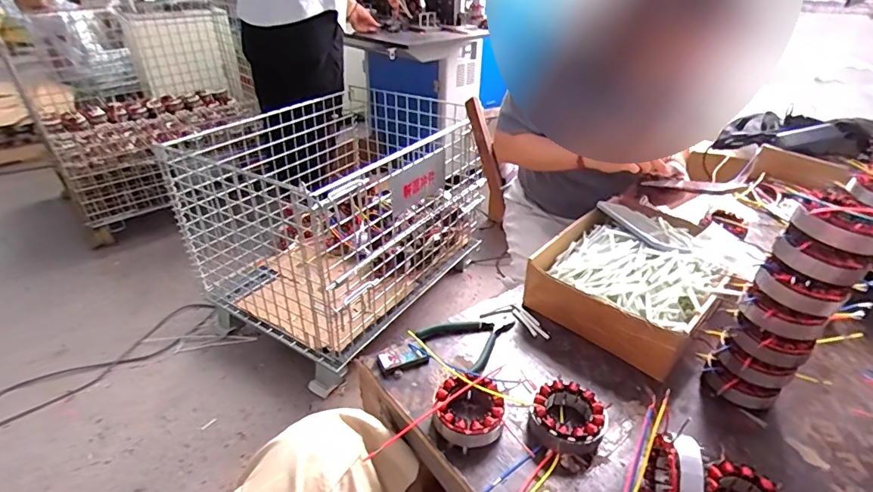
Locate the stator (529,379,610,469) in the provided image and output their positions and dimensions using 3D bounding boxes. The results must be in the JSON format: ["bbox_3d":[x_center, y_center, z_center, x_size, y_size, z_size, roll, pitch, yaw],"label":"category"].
[{"bbox_3d":[0.160,0.210,0.566,0.084,0.040,0.082,25,40,34],"label":"stator"}]

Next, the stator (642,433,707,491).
[{"bbox_3d":[0.242,0.243,0.479,0.041,0.090,0.084,7,32,10],"label":"stator"}]

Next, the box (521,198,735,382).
[{"bbox_3d":[0.320,0.047,0.756,0.292,0.095,0.246,-28,41,-37],"label":"box"}]

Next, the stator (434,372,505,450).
[{"bbox_3d":[0.040,0.201,0.572,0.081,0.049,0.079,4,32,7],"label":"stator"}]

